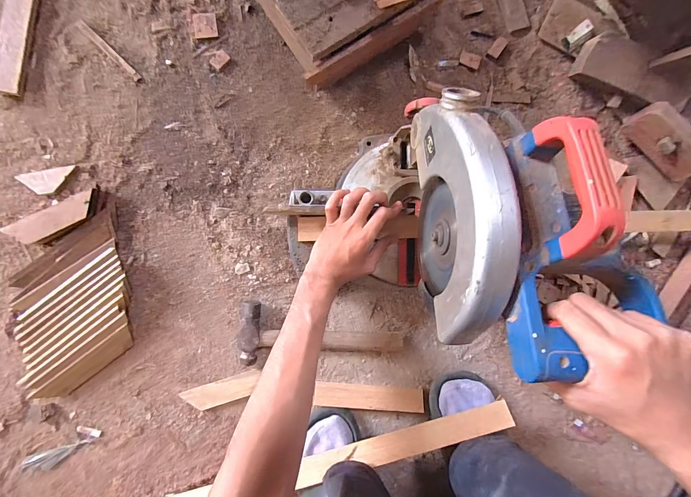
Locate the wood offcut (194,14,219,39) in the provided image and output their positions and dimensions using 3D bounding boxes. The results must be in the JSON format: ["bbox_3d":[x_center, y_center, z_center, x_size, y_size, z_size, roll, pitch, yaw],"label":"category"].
[{"bbox_3d":[-0.219,-0.349,0.495,0.036,0.004,0.037,-7,91,-5],"label":"wood offcut"}]

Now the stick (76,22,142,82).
[{"bbox_3d":[-0.363,-0.303,0.487,0.122,0.006,0.010,44,87,-4],"label":"stick"}]

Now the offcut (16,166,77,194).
[{"bbox_3d":[-0.443,-0.101,0.476,0.075,0.013,0.034,-14,92,-4],"label":"offcut"}]

